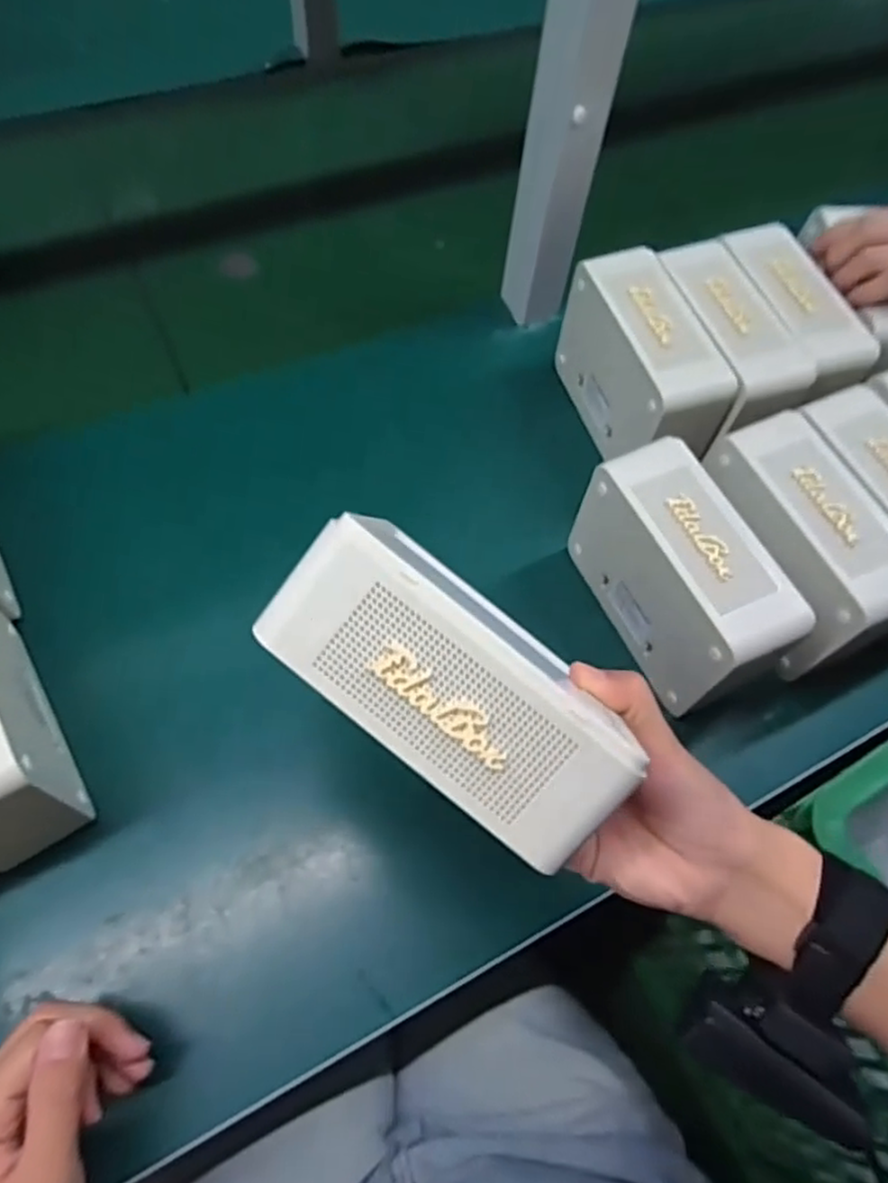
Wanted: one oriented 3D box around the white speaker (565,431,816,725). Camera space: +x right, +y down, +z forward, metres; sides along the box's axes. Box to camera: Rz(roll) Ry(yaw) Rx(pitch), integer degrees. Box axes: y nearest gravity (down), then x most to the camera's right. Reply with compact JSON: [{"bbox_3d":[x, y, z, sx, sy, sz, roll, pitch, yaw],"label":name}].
[{"bbox_3d":[0.137,-0.005,0.423,0.053,0.098,0.138,-21,65,-15],"label":"white speaker"}]

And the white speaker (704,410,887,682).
[{"bbox_3d":[0.213,-0.026,0.431,0.070,0.084,0.139,-16,63,-13],"label":"white speaker"}]

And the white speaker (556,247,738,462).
[{"bbox_3d":[0.137,-0.151,0.498,0.059,0.101,0.150,-12,63,-11],"label":"white speaker"}]

